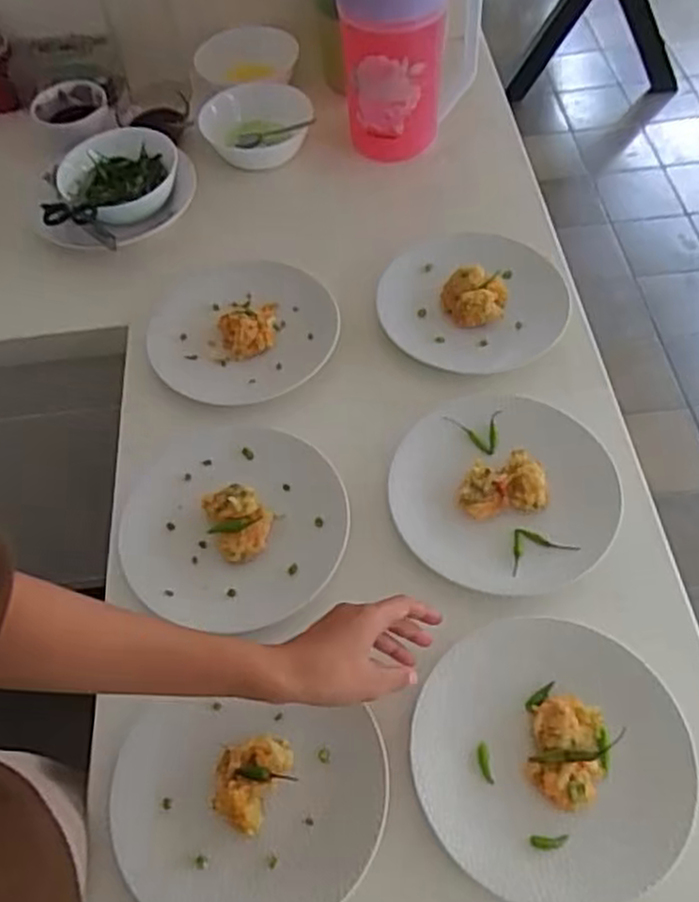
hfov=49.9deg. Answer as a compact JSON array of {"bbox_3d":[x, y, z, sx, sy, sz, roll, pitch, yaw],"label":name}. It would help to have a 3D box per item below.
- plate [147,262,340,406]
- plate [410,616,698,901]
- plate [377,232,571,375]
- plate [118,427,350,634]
[{"bbox_3d":[-0.118,-0.139,0.825,0.200,0.029,0.190,-2,56,3],"label":"plate"},{"bbox_3d":[0.151,0.224,0.563,0.194,0.015,0.202,-2,56,3],"label":"plate"},{"bbox_3d":[0.137,-0.170,0.830,0.196,0.040,0.199,-2,56,3],"label":"plate"},{"bbox_3d":[-0.108,0.061,0.692,0.206,0.027,0.195,-2,56,3],"label":"plate"}]

